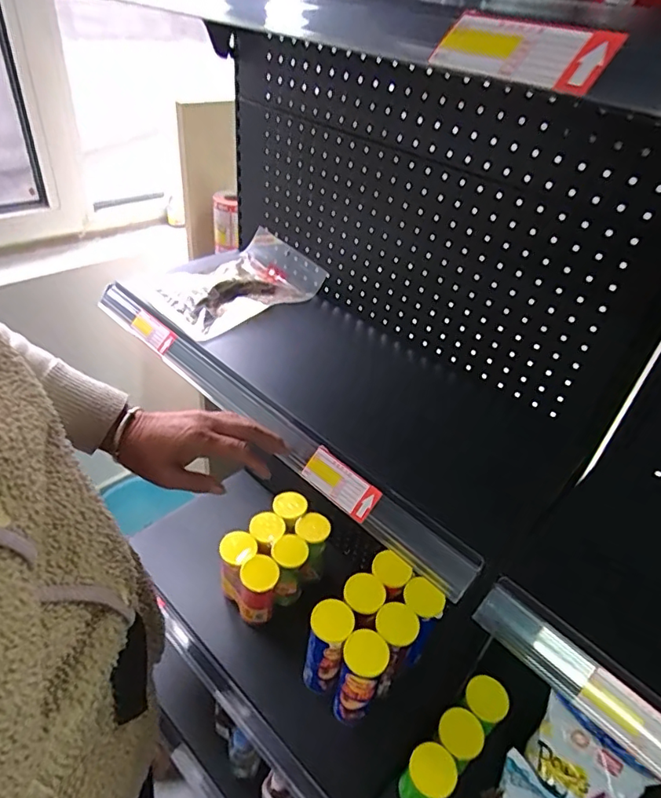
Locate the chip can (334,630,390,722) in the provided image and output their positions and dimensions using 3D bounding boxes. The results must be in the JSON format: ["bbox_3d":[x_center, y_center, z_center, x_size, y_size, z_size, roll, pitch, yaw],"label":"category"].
[{"bbox_3d":[0.046,0.457,0.848,0.066,0.178,0.066,4,39,-3],"label":"chip can"}]

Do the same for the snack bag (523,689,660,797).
[{"bbox_3d":[0.387,0.562,0.801,0.114,0.050,0.154,-47,55,-9],"label":"snack bag"}]

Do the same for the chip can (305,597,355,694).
[{"bbox_3d":[-0.007,0.422,0.884,0.066,0.180,0.067,4,39,-3],"label":"chip can"}]

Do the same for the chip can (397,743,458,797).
[{"bbox_3d":[0.149,0.585,0.798,0.067,0.098,0.066,4,39,-3],"label":"chip can"}]

